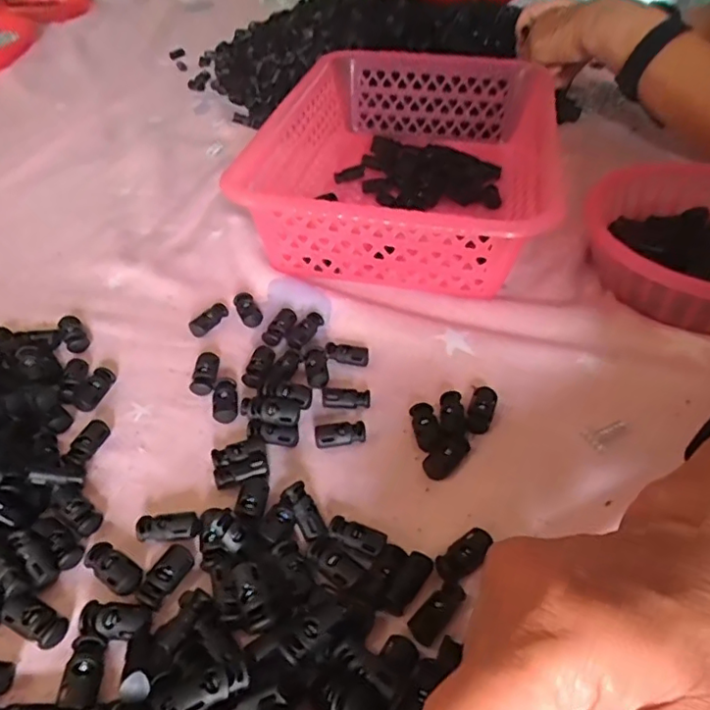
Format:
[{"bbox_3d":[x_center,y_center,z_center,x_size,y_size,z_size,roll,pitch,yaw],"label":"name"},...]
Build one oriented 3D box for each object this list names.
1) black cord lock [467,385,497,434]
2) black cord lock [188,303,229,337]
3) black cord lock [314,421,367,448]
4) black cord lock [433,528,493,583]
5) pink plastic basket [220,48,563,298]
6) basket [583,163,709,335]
[{"bbox_3d":[0.070,0.030,0.329,0.014,0.006,0.030,15,45,15],"label":"black cord lock"},{"bbox_3d":[-0.098,-0.024,0.394,0.015,0.008,0.029,25,49,24],"label":"black cord lock"},{"bbox_3d":[-0.008,0.043,0.321,0.027,0.007,0.013,-10,45,-11],"label":"black cord lock"},{"bbox_3d":[0.050,0.090,0.268,0.028,0.006,0.014,-35,53,-16],"label":"black cord lock"},{"bbox_3d":[0.045,-0.159,0.485,0.209,0.074,0.288,10,45,10],"label":"pink plastic basket"},{"bbox_3d":[0.254,-0.074,0.417,0.159,0.049,0.164,0,44,0],"label":"basket"}]

